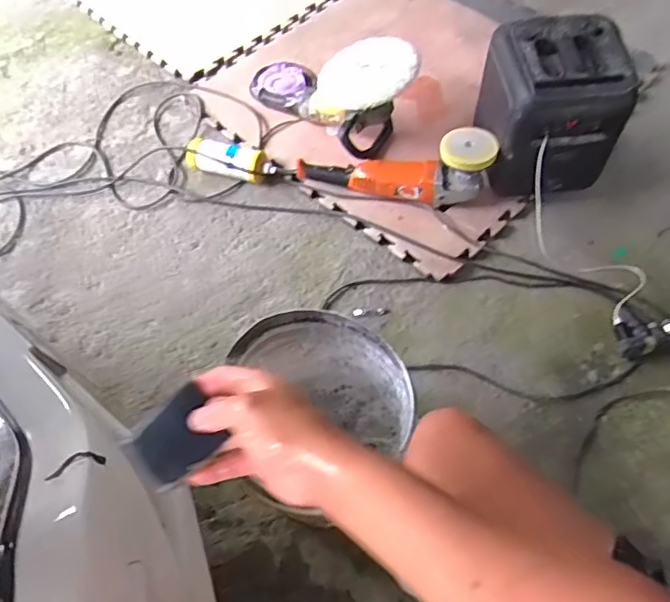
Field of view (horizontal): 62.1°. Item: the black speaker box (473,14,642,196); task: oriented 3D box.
[{"bbox_3d":[0.483,-0.428,1.268,0.265,0.295,0.267,-5,57,0],"label":"black speaker box"}]

